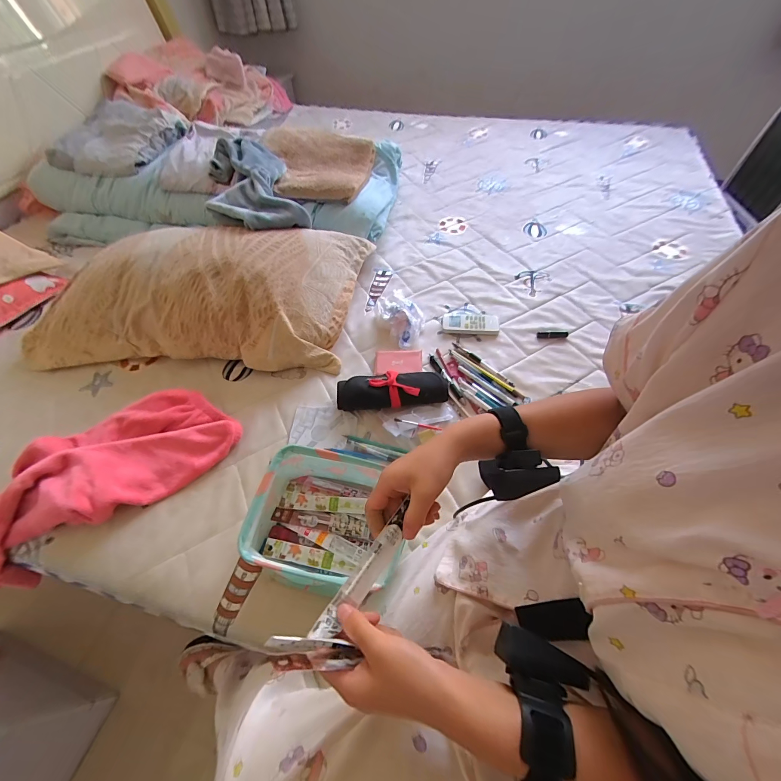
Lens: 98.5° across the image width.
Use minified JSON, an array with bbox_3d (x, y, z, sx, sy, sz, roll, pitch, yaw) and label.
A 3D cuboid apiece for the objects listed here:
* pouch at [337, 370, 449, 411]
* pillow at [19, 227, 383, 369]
[{"bbox_3d":[0.005,0.000,0.663,0.211,0.054,0.068,-3,56,0],"label":"pouch"},{"bbox_3d":[-0.433,-0.233,0.773,0.735,0.155,0.378,-1,56,1],"label":"pillow"}]

